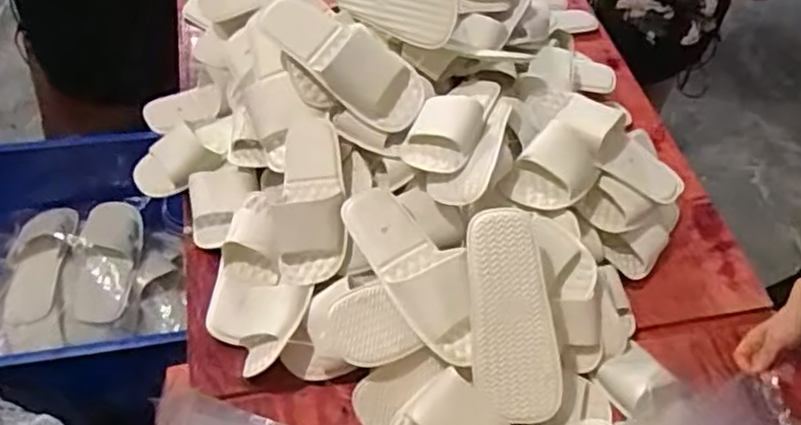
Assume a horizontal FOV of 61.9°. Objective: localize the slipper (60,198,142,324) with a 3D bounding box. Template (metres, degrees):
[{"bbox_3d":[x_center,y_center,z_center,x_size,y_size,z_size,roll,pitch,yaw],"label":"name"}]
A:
[{"bbox_3d":[-0.593,0.096,1.330,0.127,0.050,0.273,1,53,-5],"label":"slipper"}]

